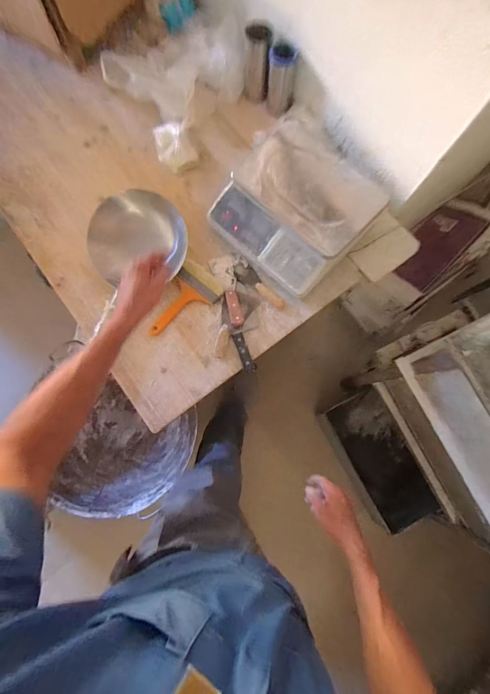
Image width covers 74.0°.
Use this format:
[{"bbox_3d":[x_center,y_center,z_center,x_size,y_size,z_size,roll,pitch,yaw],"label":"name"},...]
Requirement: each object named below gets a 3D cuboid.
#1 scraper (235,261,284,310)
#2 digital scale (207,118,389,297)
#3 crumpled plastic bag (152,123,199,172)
[{"bbox_3d":[0.040,-0.160,0.834,0.161,0.017,0.044,39,80,7],"label":"scraper"},{"bbox_3d":[0.121,-0.359,0.817,0.372,0.123,0.334,44,81,7],"label":"digital scale"},{"bbox_3d":[-0.194,-0.557,0.891,0.110,0.040,0.144,-17,79,-5],"label":"crumpled plastic bag"}]

